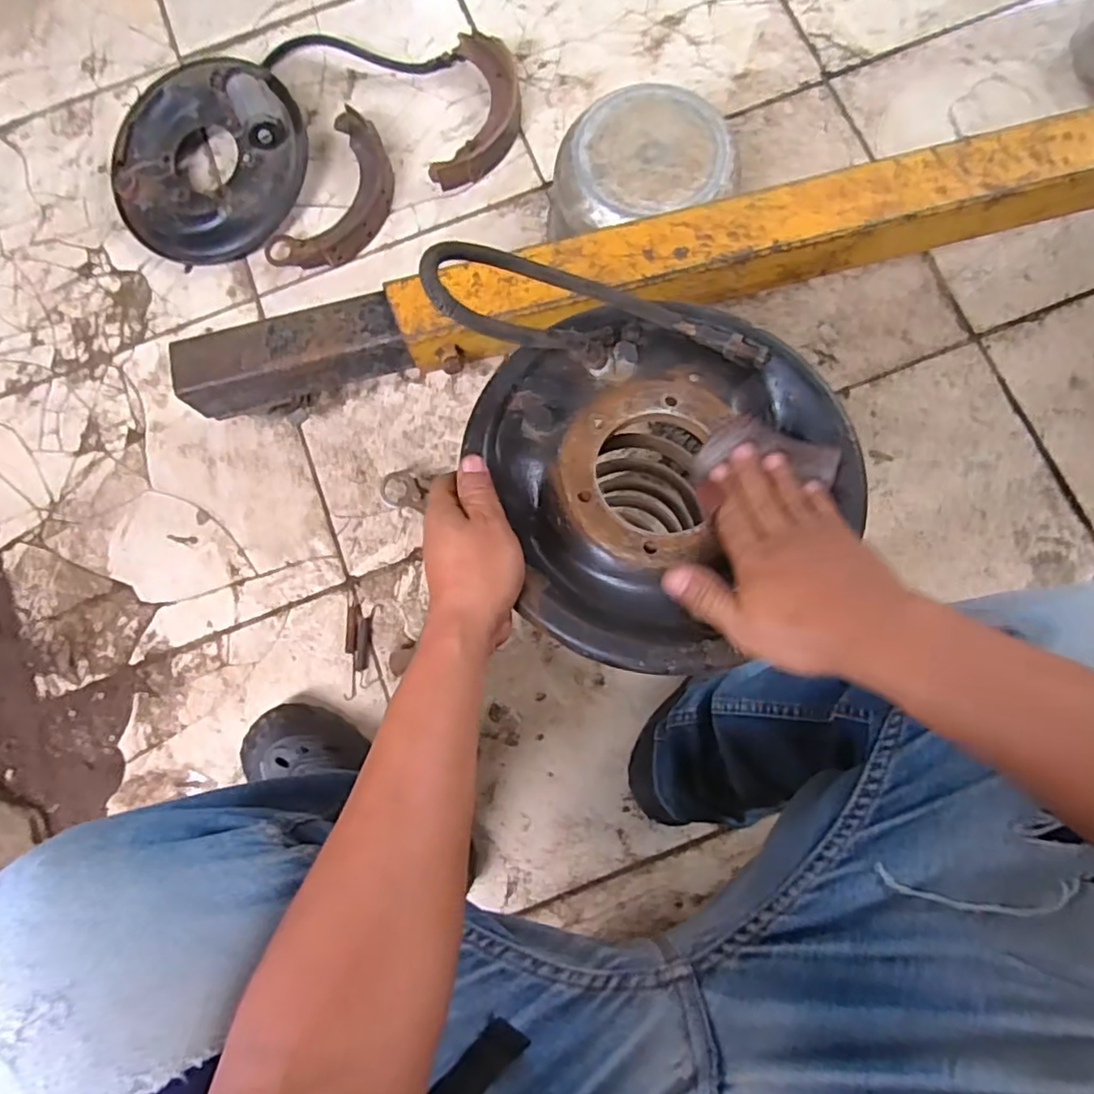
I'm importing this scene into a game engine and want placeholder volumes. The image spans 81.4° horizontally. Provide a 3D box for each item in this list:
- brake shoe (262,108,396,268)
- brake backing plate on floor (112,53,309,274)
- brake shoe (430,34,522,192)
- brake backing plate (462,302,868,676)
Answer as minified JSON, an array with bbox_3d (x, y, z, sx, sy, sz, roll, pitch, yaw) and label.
[{"bbox_3d":[-0.270,-0.457,0.832,0.119,0.043,0.222,26,83,6],"label":"brake shoe"},{"bbox_3d":[-0.447,-0.510,0.829,0.259,0.090,0.248,0,81,3],"label":"brake backing plate on floor"},{"bbox_3d":[-0.085,-0.574,0.842,0.096,0.028,0.220,8,82,4],"label":"brake shoe"},{"bbox_3d":[0.087,-0.055,0.436,0.243,0.055,0.253,0,81,3],"label":"brake backing plate"}]

